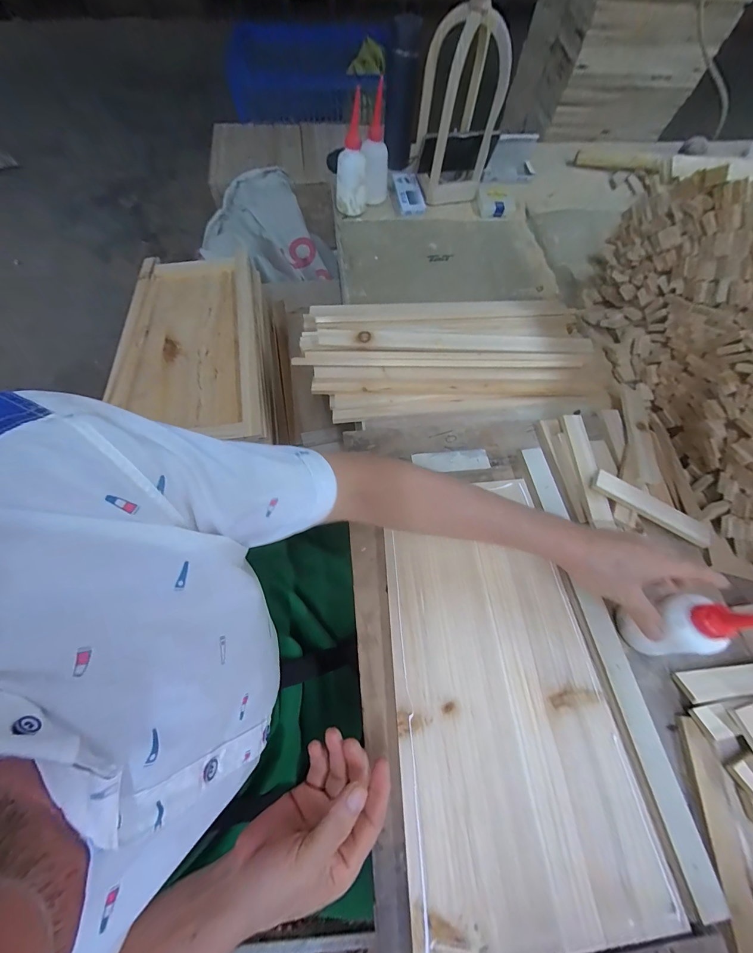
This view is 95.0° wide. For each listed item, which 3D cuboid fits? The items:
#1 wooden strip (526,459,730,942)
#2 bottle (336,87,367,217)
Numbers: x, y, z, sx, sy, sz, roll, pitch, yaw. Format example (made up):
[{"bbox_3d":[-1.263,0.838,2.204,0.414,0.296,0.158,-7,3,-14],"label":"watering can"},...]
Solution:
[{"bbox_3d":[0.253,0.169,0.389,0.033,0.017,0.460,-7,65,-6],"label":"wooden strip"},{"bbox_3d":[-0.050,-0.607,0.671,0.060,0.153,0.046,-22,68,-12],"label":"bottle"}]

